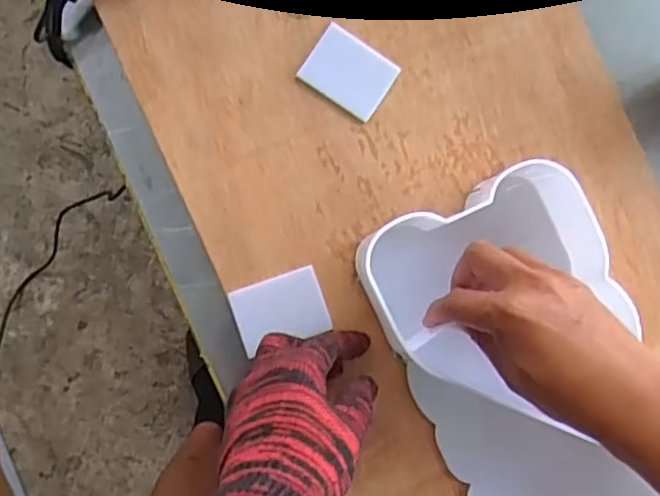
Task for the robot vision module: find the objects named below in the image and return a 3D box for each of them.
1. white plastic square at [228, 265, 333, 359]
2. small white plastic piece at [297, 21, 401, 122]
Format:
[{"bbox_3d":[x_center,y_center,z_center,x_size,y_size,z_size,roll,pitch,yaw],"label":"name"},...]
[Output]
[{"bbox_3d":[-0.035,0.045,0.469,0.063,0.004,0.046,-19,90,-6],"label":"white plastic square"},{"bbox_3d":[0.014,-0.131,0.486,0.062,0.005,0.049,33,85,-1],"label":"small white plastic piece"}]

